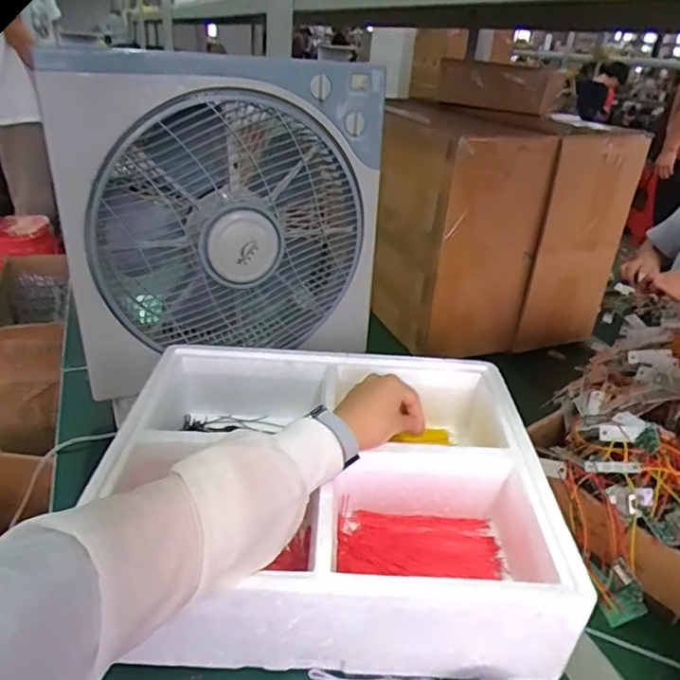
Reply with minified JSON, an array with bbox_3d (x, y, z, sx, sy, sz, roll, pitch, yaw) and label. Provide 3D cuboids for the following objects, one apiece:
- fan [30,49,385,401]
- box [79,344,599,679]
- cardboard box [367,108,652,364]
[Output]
[{"bbox_3d":[-0.131,-0.139,0.669,0.369,0.361,0.118,-9,32,-23],"label":"fan"},{"bbox_3d":[-0.011,0.141,0.547,0.391,0.106,0.332,4,29,-1],"label":"box"},{"bbox_3d":[0.249,-0.168,0.892,0.353,0.332,0.202,-10,32,-25],"label":"cardboard box"}]

